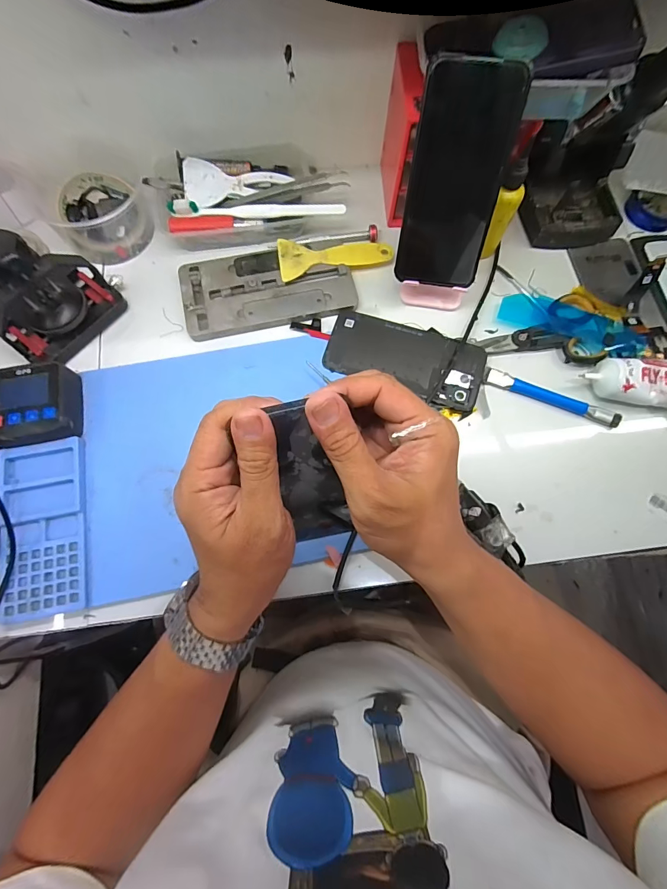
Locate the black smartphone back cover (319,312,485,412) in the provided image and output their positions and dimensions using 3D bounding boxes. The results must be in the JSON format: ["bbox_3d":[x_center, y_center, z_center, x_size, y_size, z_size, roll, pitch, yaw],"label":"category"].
[{"bbox_3d":[0.073,-0.087,0.403,0.157,0.006,0.072,18,75,3],"label":"black smartphone back cover"}]

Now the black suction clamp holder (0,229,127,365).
[{"bbox_3d":[-0.270,-0.141,0.358,0.061,0.103,0.103,34,76,7],"label":"black suction clamp holder"}]

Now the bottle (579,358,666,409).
[{"bbox_3d":[0.302,-0.063,0.389,0.111,0.031,0.049,7,74,0],"label":"bottle"}]

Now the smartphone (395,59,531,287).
[{"bbox_3d":[0.104,-0.223,0.343,0.077,0.160,0.005,11,40,7],"label":"smartphone"}]

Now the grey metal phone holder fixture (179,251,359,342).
[{"bbox_3d":[-0.070,-0.167,0.421,0.176,0.009,0.089,-13,75,-5],"label":"grey metal phone holder fixture"}]

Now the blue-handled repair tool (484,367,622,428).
[{"bbox_3d":[0.218,-0.049,0.395,0.134,0.008,0.017,21,75,4],"label":"blue-handled repair tool"}]

